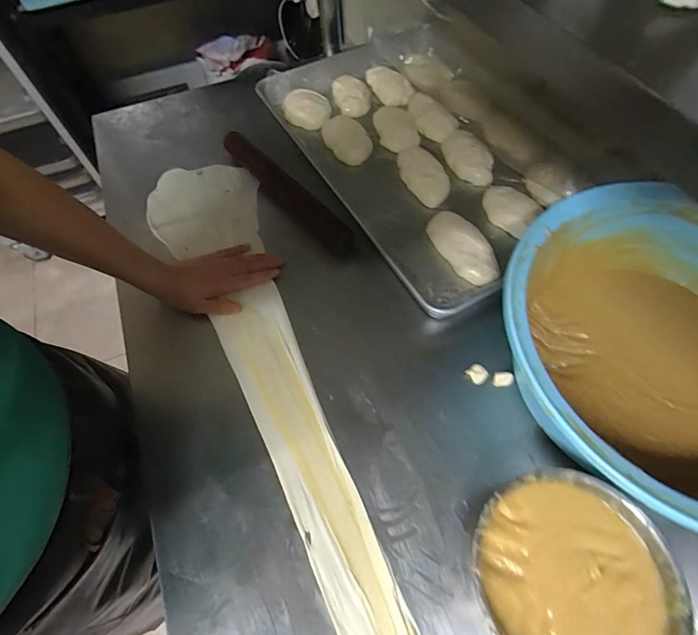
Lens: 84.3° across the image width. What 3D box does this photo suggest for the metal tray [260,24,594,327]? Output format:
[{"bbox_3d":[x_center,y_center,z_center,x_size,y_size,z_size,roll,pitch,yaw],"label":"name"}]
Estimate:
[{"bbox_3d":[0.126,-0.305,0.663,0.380,0.041,0.620,-25,62,-12],"label":"metal tray"}]

